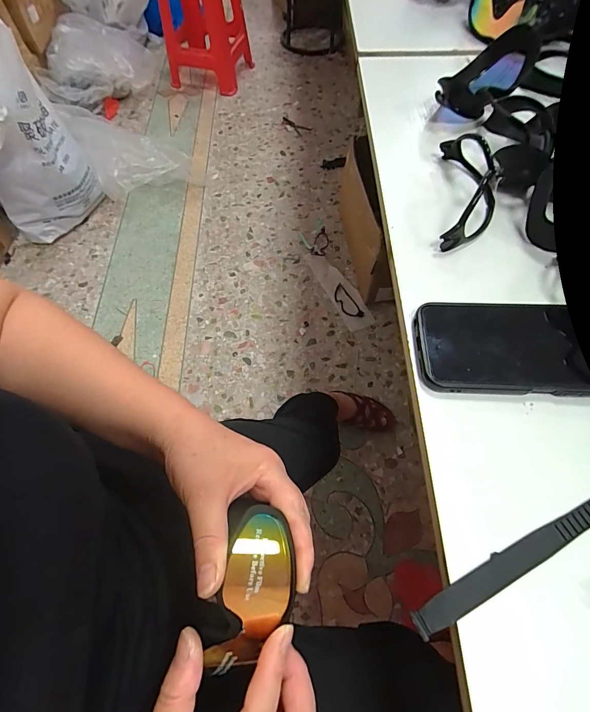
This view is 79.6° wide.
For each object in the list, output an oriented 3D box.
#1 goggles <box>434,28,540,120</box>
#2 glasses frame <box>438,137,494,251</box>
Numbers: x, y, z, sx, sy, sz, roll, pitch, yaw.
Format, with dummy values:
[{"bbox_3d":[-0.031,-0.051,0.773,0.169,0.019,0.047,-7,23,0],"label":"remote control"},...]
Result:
[{"bbox_3d":[0.229,-0.334,0.431,0.084,0.053,0.119,29,67,14],"label":"goggles"},{"bbox_3d":[0.178,-0.171,0.351,0.057,0.048,0.148,10,64,6],"label":"glasses frame"}]

